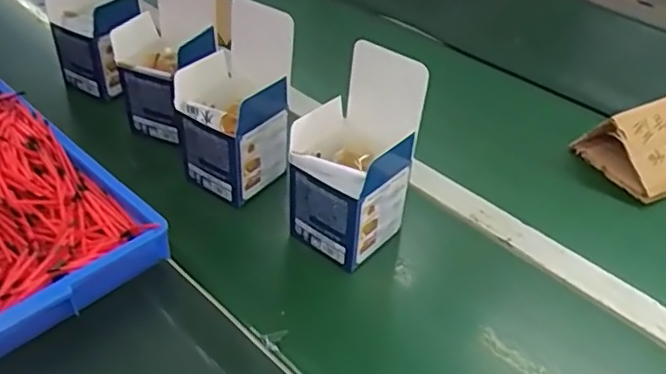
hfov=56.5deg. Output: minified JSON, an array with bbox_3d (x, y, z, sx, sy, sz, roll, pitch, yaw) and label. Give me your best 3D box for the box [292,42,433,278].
[{"bbox_3d":[0.016,-0.030,0.568,0.089,0.175,0.091,31,47,30],"label":"box"}]

